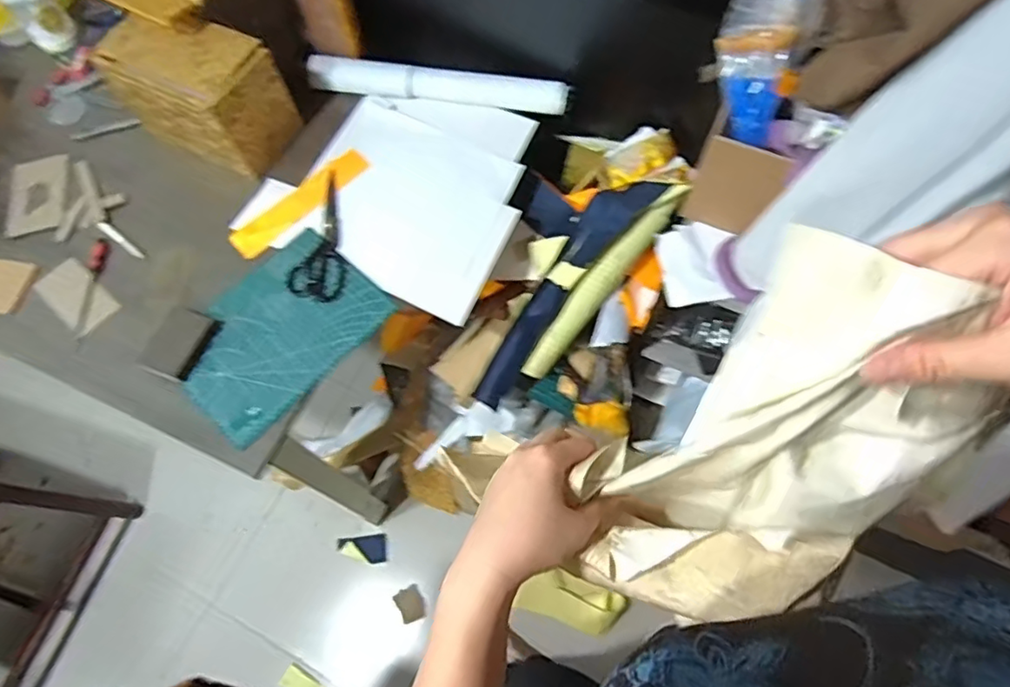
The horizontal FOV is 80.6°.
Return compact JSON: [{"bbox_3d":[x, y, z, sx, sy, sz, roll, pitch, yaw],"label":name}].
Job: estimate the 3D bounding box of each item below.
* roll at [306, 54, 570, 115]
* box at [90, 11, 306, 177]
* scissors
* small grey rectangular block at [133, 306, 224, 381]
[{"bbox_3d":[-0.123,-0.451,1.036,0.457,0.038,0.053,10,67,7],"label":"roll"},{"bbox_3d":[-0.485,-0.404,0.959,0.241,0.168,0.142,23,69,12],"label":"box"},{"bbox_3d":[-0.280,-0.170,0.936,0.086,0.014,0.224,4,66,5],"label":"scissors"},{"bbox_3d":[-0.466,-0.002,0.858,0.068,0.026,0.102,19,69,11],"label":"small grey rectangular block"}]

